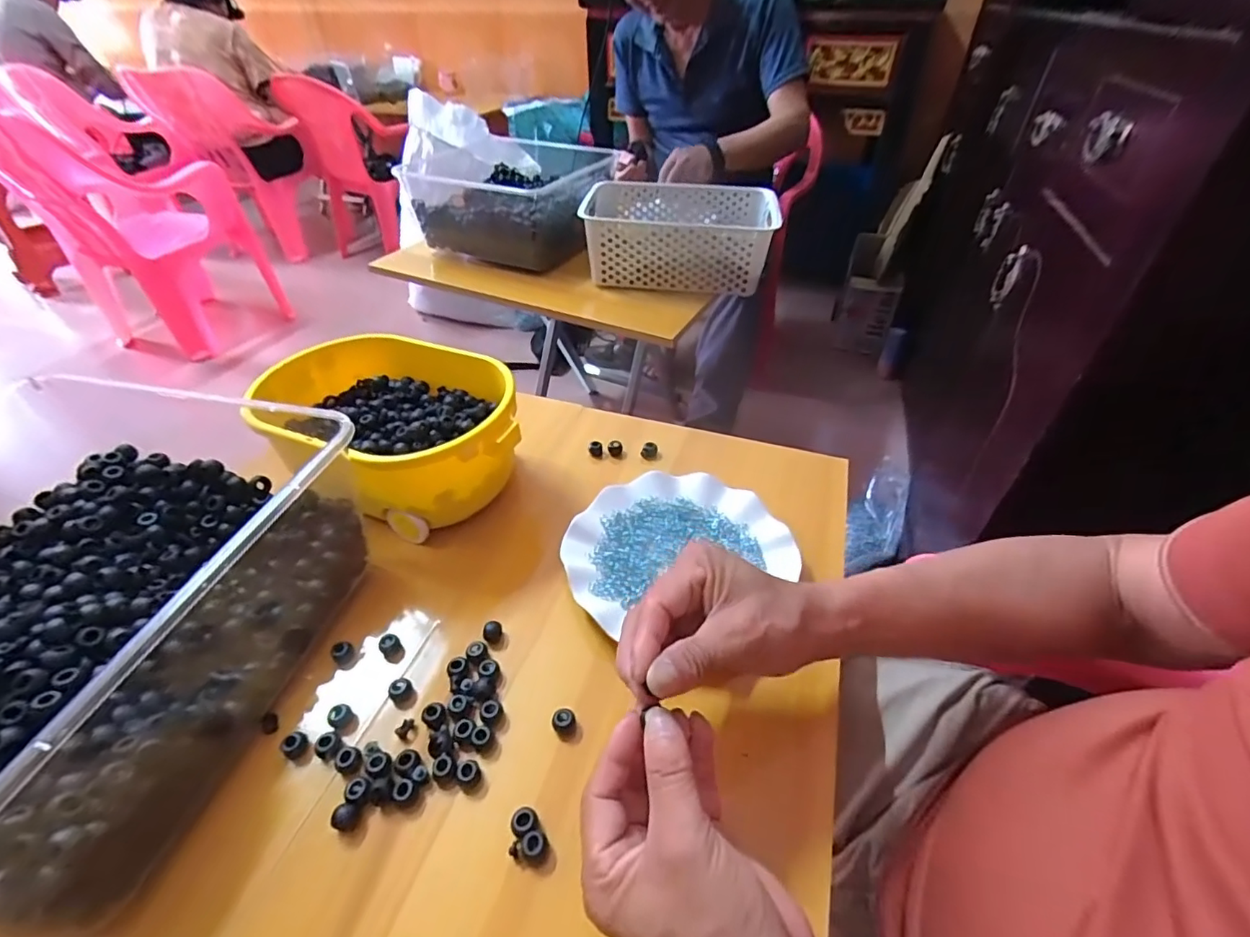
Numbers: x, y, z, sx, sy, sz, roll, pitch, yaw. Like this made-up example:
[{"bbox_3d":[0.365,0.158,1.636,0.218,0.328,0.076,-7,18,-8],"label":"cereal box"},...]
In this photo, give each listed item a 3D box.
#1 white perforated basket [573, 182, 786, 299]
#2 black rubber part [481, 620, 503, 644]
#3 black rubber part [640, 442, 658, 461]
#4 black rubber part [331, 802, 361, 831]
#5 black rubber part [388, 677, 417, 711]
[{"bbox_3d":[0.091,-0.394,0.914,0.306,0.110,0.237,6,42,8],"label":"white perforated basket"},{"bbox_3d":[-0.100,0.124,0.410,0.014,0.009,0.014,-2,43,1],"label":"black rubber part"},{"bbox_3d":[0.026,-0.019,0.571,0.017,0.017,0.013,2,43,5],"label":"black rubber part"},{"bbox_3d":[-0.165,0.205,0.319,0.012,0.012,0.012,3,43,7],"label":"black rubber part"},{"bbox_3d":[-0.154,0.157,0.376,0.014,0.014,0.018,-29,49,-28],"label":"black rubber part"}]

